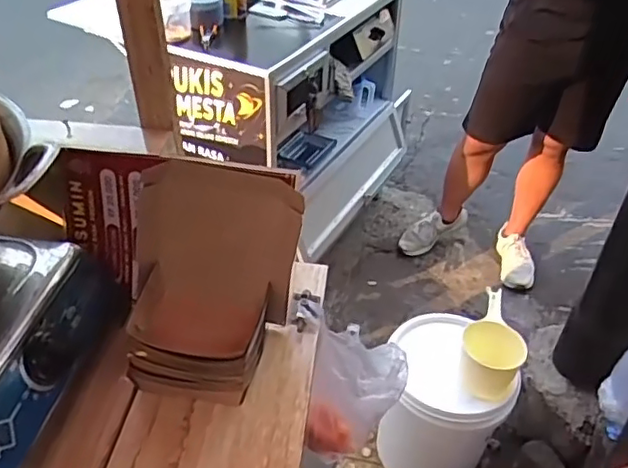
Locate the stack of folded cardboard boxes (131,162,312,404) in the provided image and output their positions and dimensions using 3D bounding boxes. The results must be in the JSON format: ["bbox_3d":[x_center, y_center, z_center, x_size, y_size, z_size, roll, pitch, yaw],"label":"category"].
[{"bbox_3d":[-0.110,0.058,0.637,0.176,0.218,0.129,3,37,0],"label":"stack of folded cardboard boxes"}]

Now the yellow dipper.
[{"bbox_3d":[0.406,0.240,1.321,0.129,0.125,0.227,19,40,20],"label":"yellow dipper"}]

